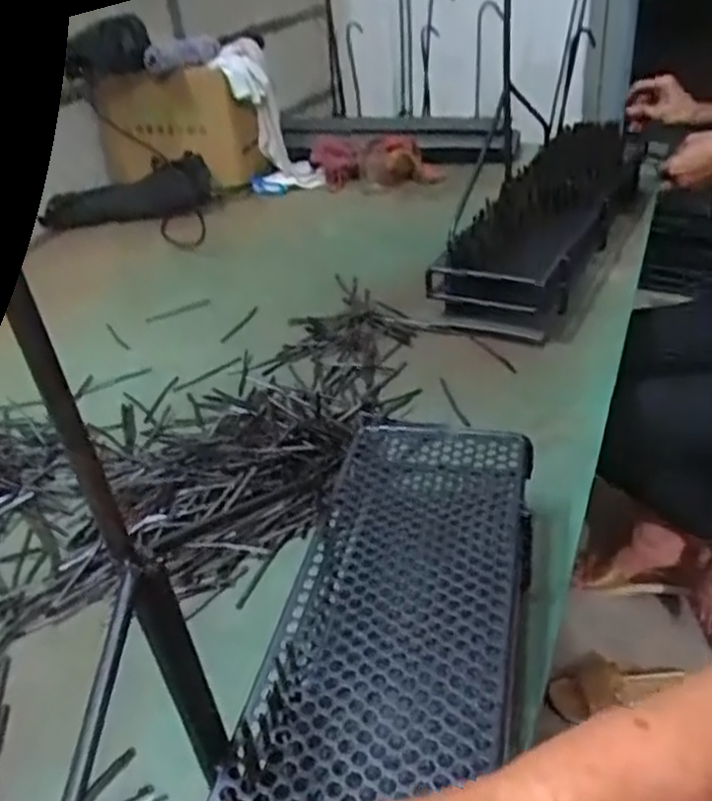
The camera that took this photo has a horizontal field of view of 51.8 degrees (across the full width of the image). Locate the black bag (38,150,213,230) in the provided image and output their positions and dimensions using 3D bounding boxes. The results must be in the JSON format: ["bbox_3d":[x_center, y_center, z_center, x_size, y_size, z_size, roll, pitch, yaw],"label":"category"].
[{"bbox_3d":[-0.421,-0.379,1.338,0.305,0.096,0.064,-6,34,1],"label":"black bag"}]

